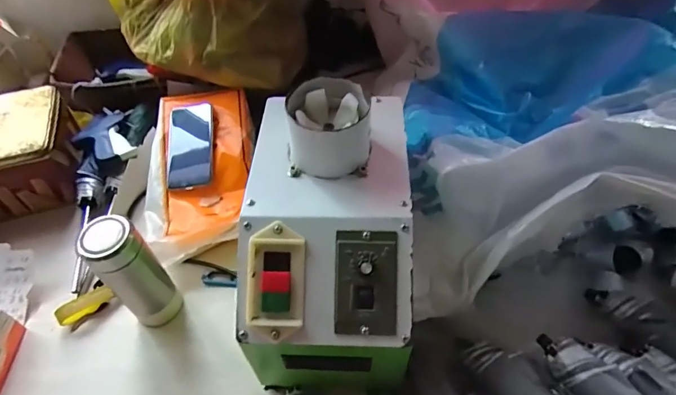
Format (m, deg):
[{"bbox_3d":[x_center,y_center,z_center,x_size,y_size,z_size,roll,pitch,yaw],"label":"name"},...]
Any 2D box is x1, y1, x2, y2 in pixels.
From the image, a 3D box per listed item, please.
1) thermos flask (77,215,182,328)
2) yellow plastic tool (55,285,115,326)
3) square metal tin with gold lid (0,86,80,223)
[{"bbox_3d":[-0.259,0.098,0.540,0.064,0.174,0.054,-36,58,-24],"label":"thermos flask"},{"bbox_3d":[-0.361,0.153,0.604,0.074,0.018,0.029,-28,56,-19],"label":"yellow plastic tool"},{"bbox_3d":[-0.565,-0.075,0.741,0.194,0.125,0.183,-15,52,-9],"label":"square metal tin with gold lid"}]

